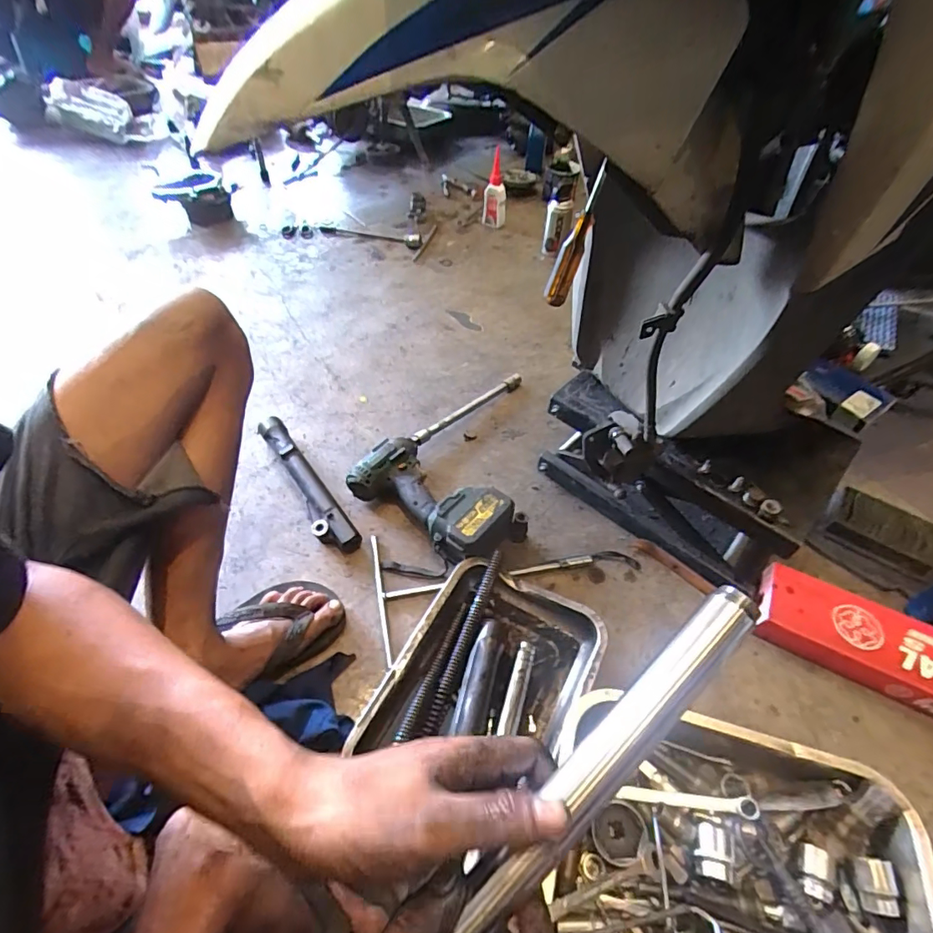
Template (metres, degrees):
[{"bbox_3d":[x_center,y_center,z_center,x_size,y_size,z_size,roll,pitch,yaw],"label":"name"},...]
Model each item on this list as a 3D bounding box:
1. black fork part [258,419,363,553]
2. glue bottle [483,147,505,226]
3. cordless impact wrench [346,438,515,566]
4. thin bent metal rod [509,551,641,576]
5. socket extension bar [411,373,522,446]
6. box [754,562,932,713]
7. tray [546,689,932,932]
[{"bbox_3d":[-0.260,0.027,0.817,0.050,0.041,0.302,-28,57,-24],"label":"black fork part"},{"bbox_3d":[0.073,-0.704,1.293,0.059,0.263,0.034,7,73,3],"label":"glue bottle"},{"bbox_3d":[-0.055,0.048,0.778,0.262,0.079,0.132,33,56,22],"label":"cordless impact wrench"},{"bbox_3d":[0.159,0.142,0.747,0.197,0.017,0.030,-3,51,-6],"label":"thin bent metal rod"},{"bbox_3d":[0.007,-0.108,0.931,0.267,0.027,0.028,-34,60,-27],"label":"socket extension bar"},{"bbox_3d":[0.596,0.264,0.650,0.441,0.056,0.119,25,53,16],"label":"box"},{"bbox_3d":[0.257,0.405,0.502,0.357,0.076,0.267,13,51,8],"label":"tray"}]

